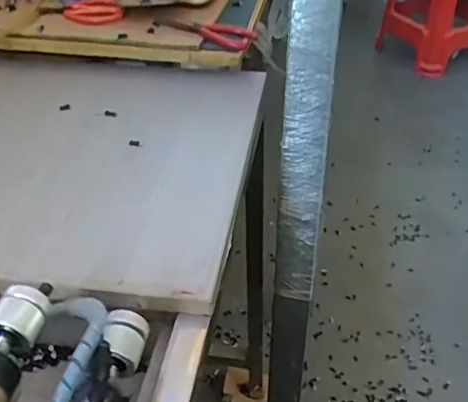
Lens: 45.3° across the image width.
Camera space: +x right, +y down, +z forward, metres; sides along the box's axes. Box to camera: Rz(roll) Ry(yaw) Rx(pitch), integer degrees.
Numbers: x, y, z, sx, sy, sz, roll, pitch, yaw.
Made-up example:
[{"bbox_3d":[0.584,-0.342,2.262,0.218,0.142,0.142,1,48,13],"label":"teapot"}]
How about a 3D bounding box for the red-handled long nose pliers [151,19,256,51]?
[{"bbox_3d":[-0.038,-0.202,0.663,0.125,0.014,0.037,17,43,22],"label":"red-handled long nose pliers"}]

